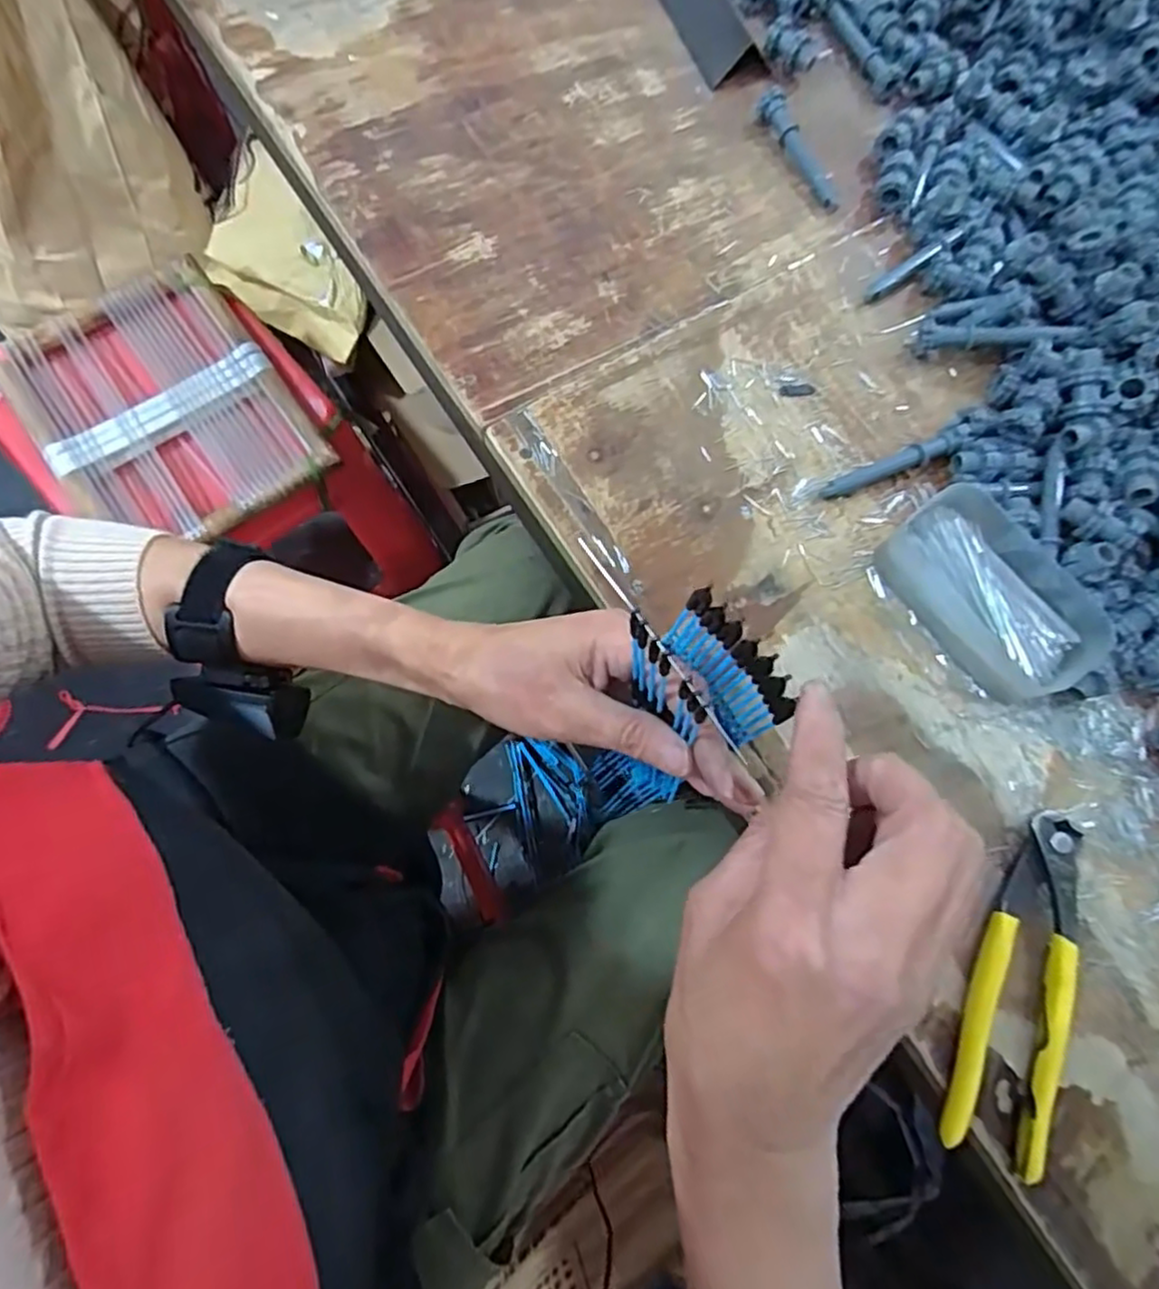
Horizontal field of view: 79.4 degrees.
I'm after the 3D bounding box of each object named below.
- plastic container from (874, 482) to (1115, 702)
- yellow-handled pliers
[{"bbox_3d":[0.232,-0.029,0.390,0.077,0.024,0.118,-33,79,-12],"label":"plastic container"},{"bbox_3d":[0.217,0.164,0.344,0.043,0.019,0.161,24,74,2],"label":"yellow-handled pliers"}]

